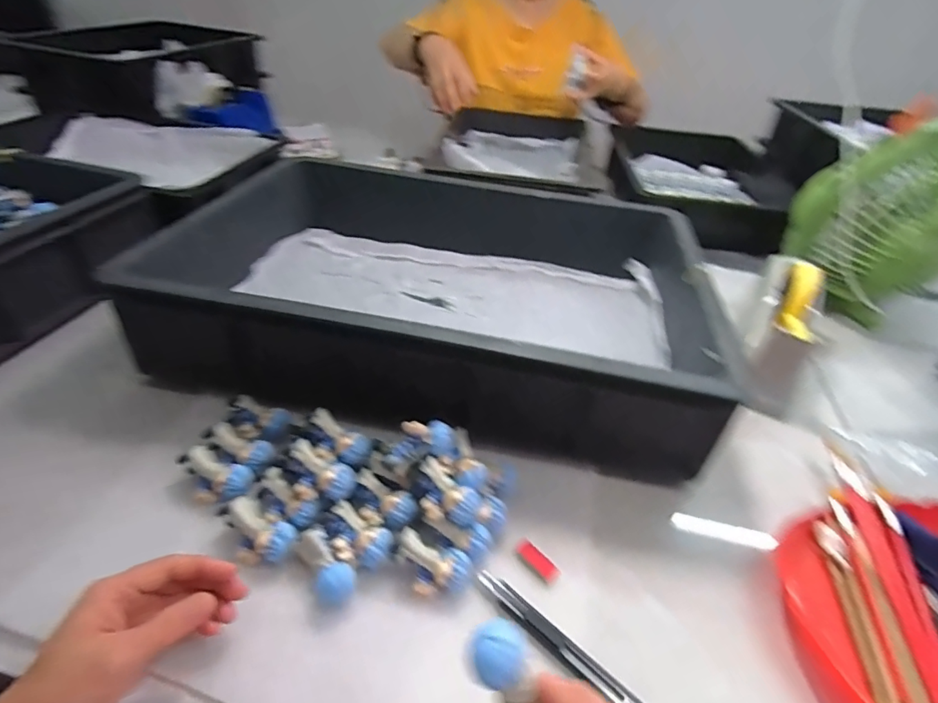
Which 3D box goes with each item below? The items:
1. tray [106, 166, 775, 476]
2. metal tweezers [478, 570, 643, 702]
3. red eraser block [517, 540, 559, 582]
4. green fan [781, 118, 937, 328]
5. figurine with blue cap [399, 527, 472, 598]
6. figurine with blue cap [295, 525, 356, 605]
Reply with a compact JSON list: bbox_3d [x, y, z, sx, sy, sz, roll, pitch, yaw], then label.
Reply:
[{"bbox_3d":[-0.018,-0.105,0.603,0.577,0.133,0.440,9,42,9],"label":"tray"},{"bbox_3d":[0.064,0.203,0.343,0.137,0.014,0.019,31,49,30],"label":"metal tweezers"},{"bbox_3d":[0.055,0.166,0.388,0.036,0.004,0.015,39,53,20],"label":"red eraser block"},{"bbox_3d":[0.546,-0.157,0.657,0.196,0.241,0.104,6,39,1],"label":"green fan"},{"bbox_3d":[-0.026,0.160,0.364,0.054,0.029,0.033,10,42,9],"label":"figurine with blue cap"},{"bbox_3d":[-0.106,0.160,0.365,0.028,0.028,0.055,-25,47,-27],"label":"figurine with blue cap"}]

